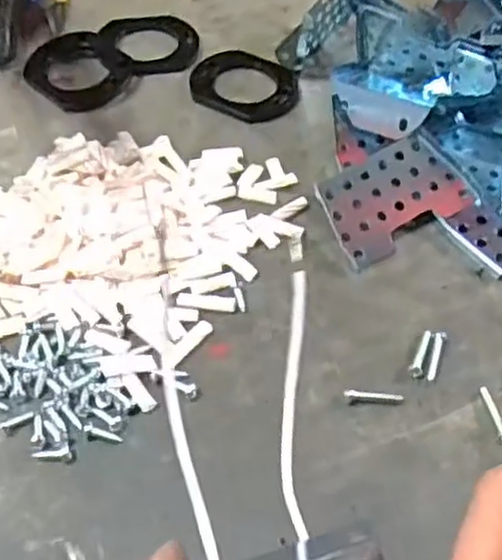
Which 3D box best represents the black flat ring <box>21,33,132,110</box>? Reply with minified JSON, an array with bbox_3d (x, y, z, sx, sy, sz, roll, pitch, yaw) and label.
[{"bbox_3d":[-0.097,-0.116,0.410,0.049,0.004,0.057,-32,60,-25],"label":"black flat ring"}]

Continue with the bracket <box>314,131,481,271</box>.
[{"bbox_3d":[0.066,-0.039,0.345,0.068,0.004,0.044,-28,77,-10],"label":"bracket"}]

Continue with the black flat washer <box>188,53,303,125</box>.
[{"bbox_3d":[-0.004,-0.107,0.408,0.061,0.004,0.048,23,54,14],"label":"black flat washer"}]

